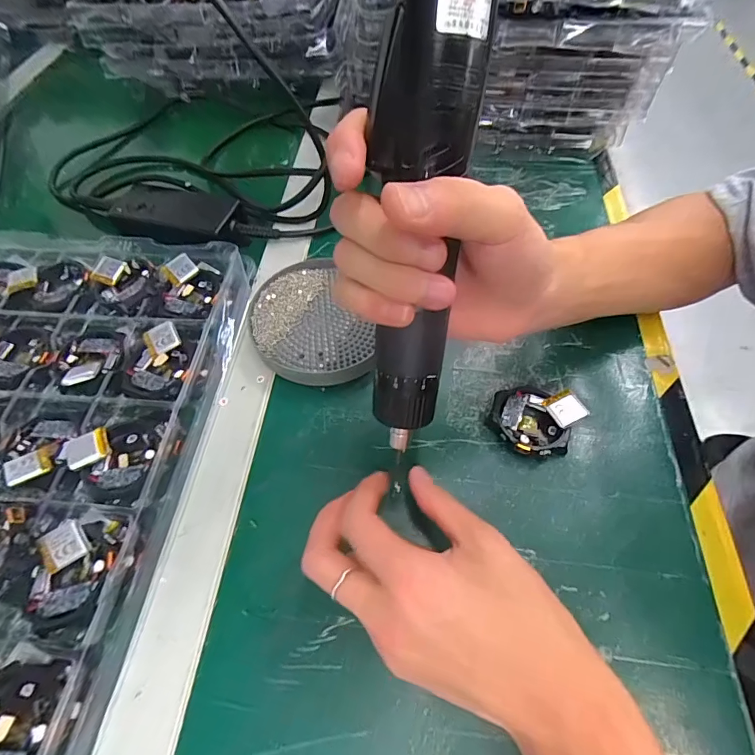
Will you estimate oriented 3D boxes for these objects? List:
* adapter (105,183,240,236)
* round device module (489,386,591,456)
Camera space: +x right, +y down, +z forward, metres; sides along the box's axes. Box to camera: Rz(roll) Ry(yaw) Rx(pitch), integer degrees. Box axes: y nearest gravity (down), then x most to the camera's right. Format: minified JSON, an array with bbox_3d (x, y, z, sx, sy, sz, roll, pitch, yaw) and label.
[{"bbox_3d":[-0.194,-0.157,0.405,0.127,0.021,0.054,9,59,7],"label":"adapter"},{"bbox_3d":[0.108,0.027,0.290,0.056,0.018,0.050,-13,59,-6],"label":"round device module"}]

